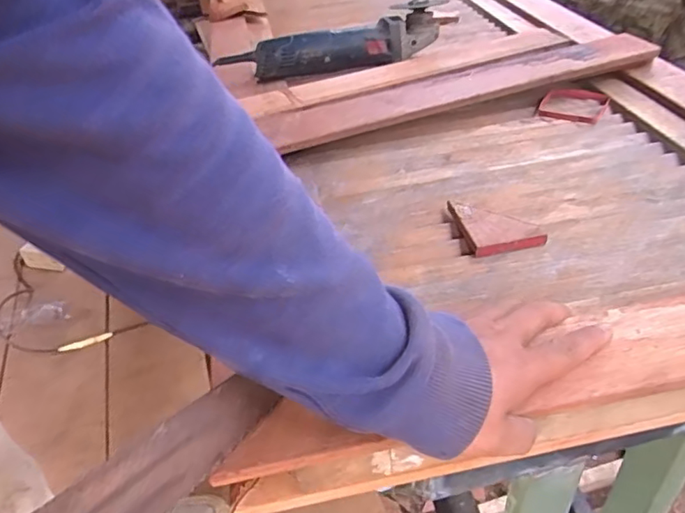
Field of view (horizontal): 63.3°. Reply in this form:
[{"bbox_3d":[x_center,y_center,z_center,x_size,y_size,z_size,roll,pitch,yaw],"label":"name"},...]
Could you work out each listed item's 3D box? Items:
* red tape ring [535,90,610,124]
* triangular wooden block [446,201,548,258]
[{"bbox_3d":[0.277,-0.181,0.671,0.072,0.012,0.072,20,46,28],"label":"red tape ring"},{"bbox_3d":[0.136,-0.030,0.501,0.061,0.014,0.073,-10,39,-5],"label":"triangular wooden block"}]

